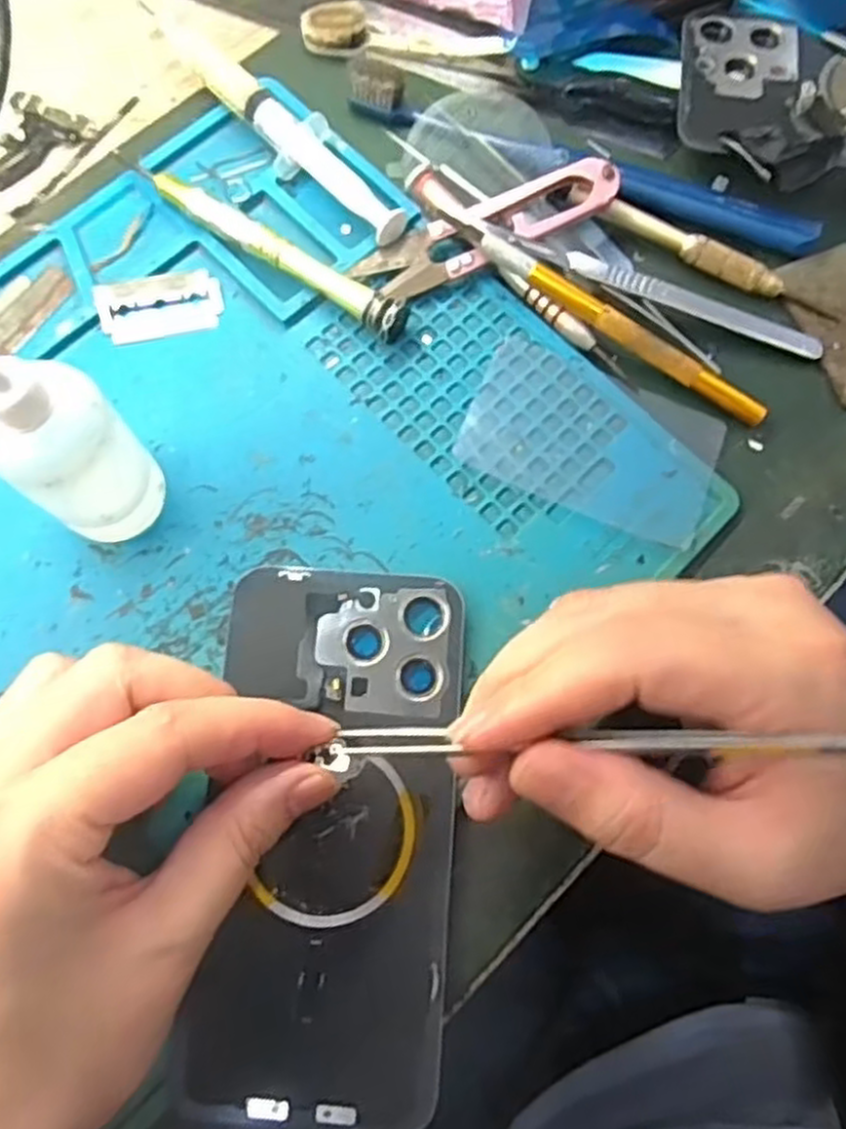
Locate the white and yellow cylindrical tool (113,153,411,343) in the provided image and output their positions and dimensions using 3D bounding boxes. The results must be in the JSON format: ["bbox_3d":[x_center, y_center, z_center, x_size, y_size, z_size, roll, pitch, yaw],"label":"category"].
[{"bbox_3d":[-0.061,-0.116,0.279,0.123,0.015,0.016,30,76,6],"label":"white and yellow cylindrical tool"}]

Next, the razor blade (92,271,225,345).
[{"bbox_3d":[-0.094,-0.092,0.278,0.043,0.004,0.022,-9,90,-10],"label":"razor blade"}]

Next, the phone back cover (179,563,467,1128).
[{"bbox_3d":[-0.027,0.079,0.235,0.072,0.009,0.158,3,76,-1],"label":"phone back cover"}]

